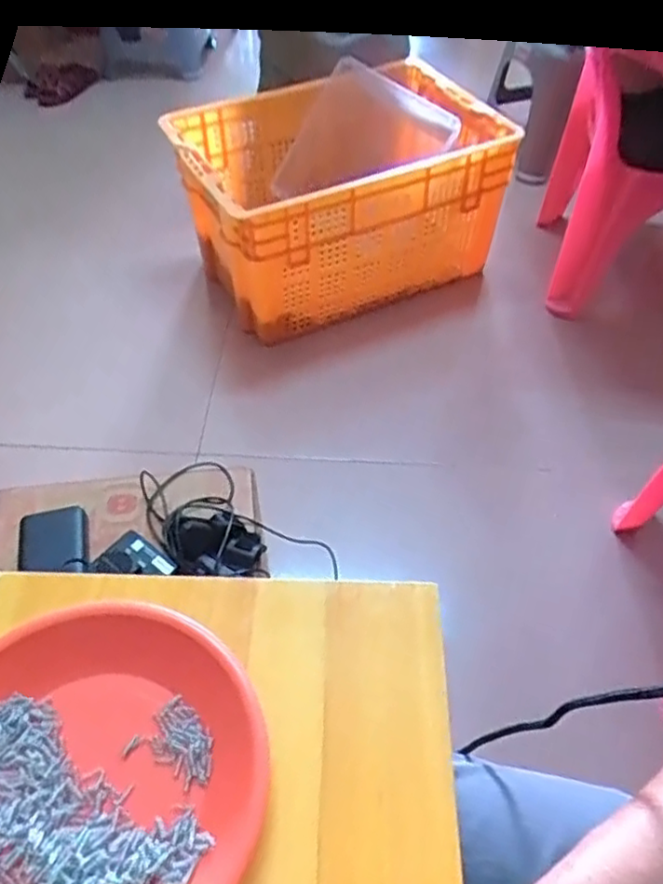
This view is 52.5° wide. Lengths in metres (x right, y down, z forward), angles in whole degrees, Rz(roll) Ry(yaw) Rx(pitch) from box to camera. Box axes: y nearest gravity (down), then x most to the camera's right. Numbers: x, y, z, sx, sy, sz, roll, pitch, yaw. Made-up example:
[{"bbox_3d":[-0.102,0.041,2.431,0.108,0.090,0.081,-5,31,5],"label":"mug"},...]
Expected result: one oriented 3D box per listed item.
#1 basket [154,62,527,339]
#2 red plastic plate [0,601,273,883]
[{"bbox_3d":[0.020,-0.497,1.359,0.596,0.297,0.433,-19,54,-15],"label":"basket"},{"bbox_3d":[-0.133,0.183,0.362,0.190,0.029,0.183,0,51,0],"label":"red plastic plate"}]

